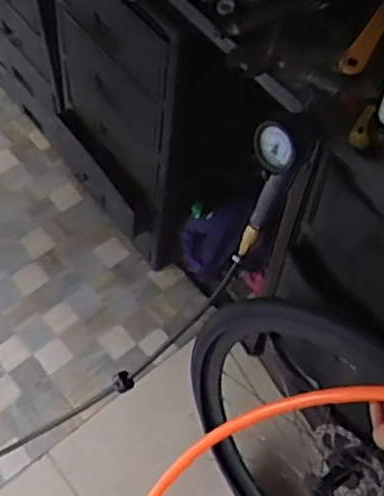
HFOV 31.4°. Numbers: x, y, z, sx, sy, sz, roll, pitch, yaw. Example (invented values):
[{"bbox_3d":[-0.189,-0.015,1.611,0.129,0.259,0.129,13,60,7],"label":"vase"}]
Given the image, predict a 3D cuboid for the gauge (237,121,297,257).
[{"bbox_3d":[0.092,-0.067,0.863,0.040,0.259,0.057,-37,70,-22],"label":"gauge"}]

